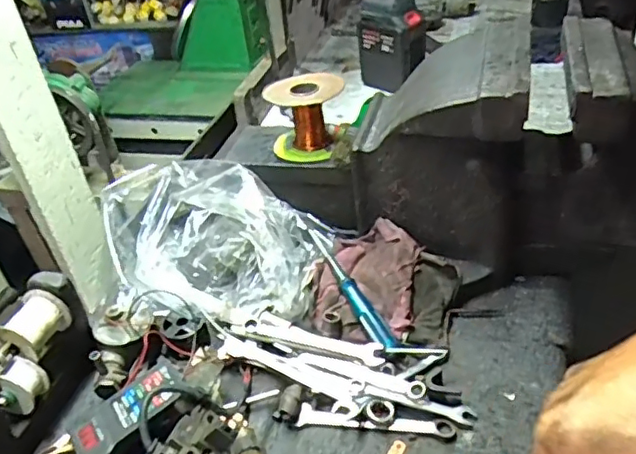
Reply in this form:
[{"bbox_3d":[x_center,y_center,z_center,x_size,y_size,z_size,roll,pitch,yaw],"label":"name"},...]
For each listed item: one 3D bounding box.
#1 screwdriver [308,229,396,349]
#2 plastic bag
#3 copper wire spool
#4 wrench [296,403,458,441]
[{"bbox_3d":[0.034,0.069,0.699,0.018,0.014,0.184,-21,53,-18],"label":"screwdriver"},{"bbox_3d":[-0.128,0.020,0.743,0.232,0.134,0.188,-10,36,-4],"label":"plastic bag"},{"bbox_3d":[-0.014,-0.136,0.745,0.095,0.085,0.095,-8,36,0],"label":"copper wire spool"},{"bbox_3d":[0.058,0.195,0.605,0.157,0.015,0.022,2,37,13],"label":"wrench"}]

